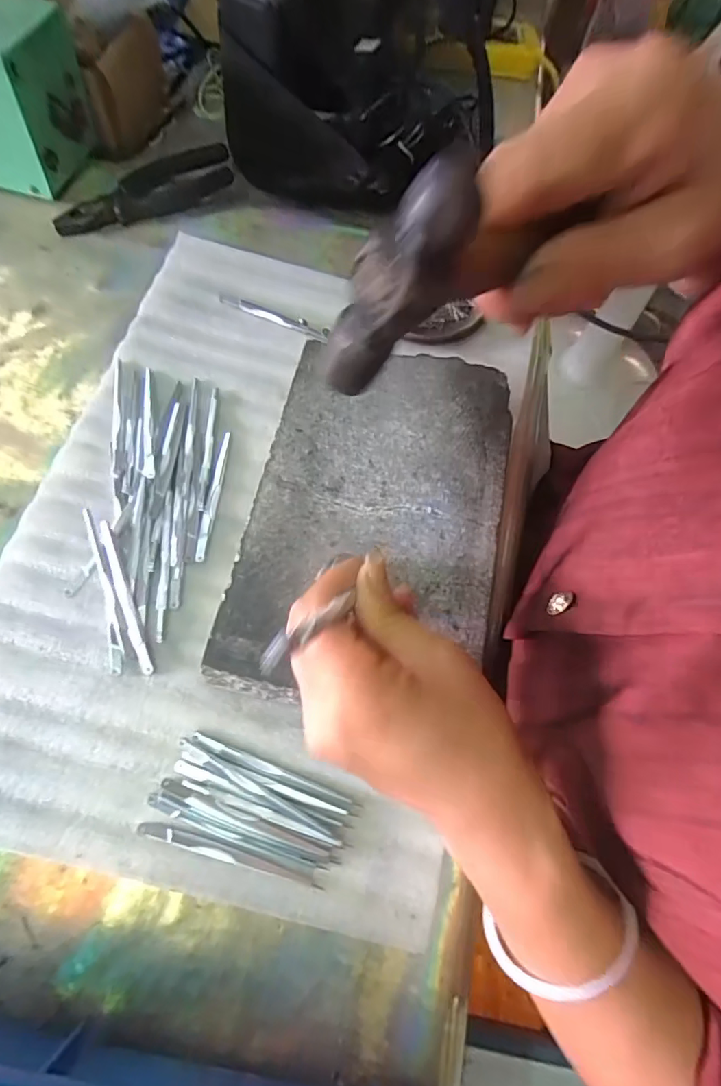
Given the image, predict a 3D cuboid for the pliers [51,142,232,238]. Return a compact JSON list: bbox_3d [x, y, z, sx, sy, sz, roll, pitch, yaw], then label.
[{"bbox_3d":[-0.190,-0.316,0.445,0.167,0.020,0.043,-36,75,-16],"label":"pliers"}]

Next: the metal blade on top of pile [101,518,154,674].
[{"bbox_3d":[-0.152,0.034,0.316,0.009,0.004,0.102,-19,76,-18],"label":"metal blade on top of pile"}]

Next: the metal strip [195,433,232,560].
[{"bbox_3d":[-0.105,-0.035,0.353,0.007,0.004,0.100,7,68,0],"label":"metal strip"}]

